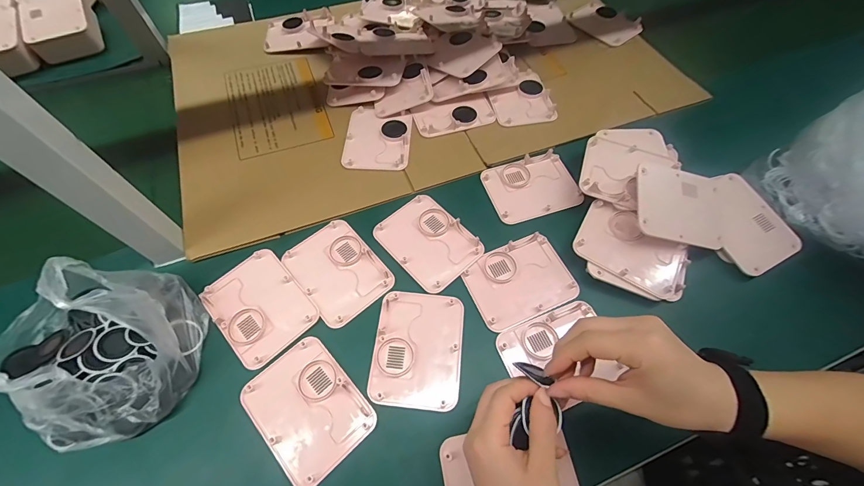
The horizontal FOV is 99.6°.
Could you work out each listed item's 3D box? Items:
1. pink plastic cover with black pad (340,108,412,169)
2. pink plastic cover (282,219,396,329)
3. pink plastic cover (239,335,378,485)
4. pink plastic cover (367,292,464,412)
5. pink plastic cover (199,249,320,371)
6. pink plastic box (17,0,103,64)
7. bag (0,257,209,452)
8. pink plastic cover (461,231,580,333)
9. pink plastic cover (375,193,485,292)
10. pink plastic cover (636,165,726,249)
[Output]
[{"bbox_3d":[-0.081,-0.161,0.555,0.097,0.011,0.118,4,62,1],"label":"pink plastic cover with black pad"},{"bbox_3d":[-0.117,0.032,0.455,0.094,0.004,0.123,-36,68,-18],"label":"pink plastic cover"},{"bbox_3d":[-0.129,0.171,0.380,0.097,0.004,0.124,-39,69,-19],"label":"pink plastic cover"},{"bbox_3d":[-0.016,0.116,0.410,0.095,0.006,0.121,6,62,2],"label":"pink plastic cover"},{"bbox_3d":[-0.203,0.073,0.432,0.096,0.004,0.123,-39,69,-19],"label":"pink plastic cover"},{"bbox_3d":[-0.660,-0.394,0.657,0.105,0.049,0.131,-27,66,-15],"label":"pink plastic box"},{"bbox_3d":[-0.348,0.107,0.351,0.196,0.108,0.160,-20,64,-11],"label":"bag"},{"bbox_3d":[0.108,0.046,0.451,0.124,0.009,0.093,-21,65,-12],"label":"pink plastic cover"},{"bbox_3d":[-0.005,-0.004,0.474,0.095,0.009,0.123,-39,69,-19],"label":"pink plastic cover"},{"bbox_3d":[0.315,-0.047,0.459,0.128,0.010,0.096,14,74,-11],"label":"pink plastic cover"}]

